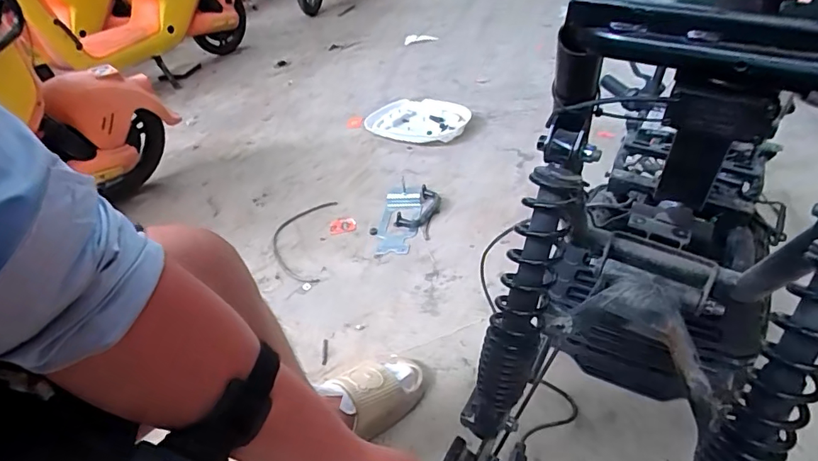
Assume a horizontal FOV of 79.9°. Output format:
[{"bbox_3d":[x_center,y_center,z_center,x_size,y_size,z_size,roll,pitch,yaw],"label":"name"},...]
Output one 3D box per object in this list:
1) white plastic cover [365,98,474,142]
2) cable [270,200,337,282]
[{"bbox_3d":[0.013,-0.378,1.685,0.368,0.063,0.225,19,45,32],"label":"white plastic cover"},{"bbox_3d":[-0.282,0.026,1.246,0.154,0.017,0.313,-4,36,5],"label":"cable"}]

